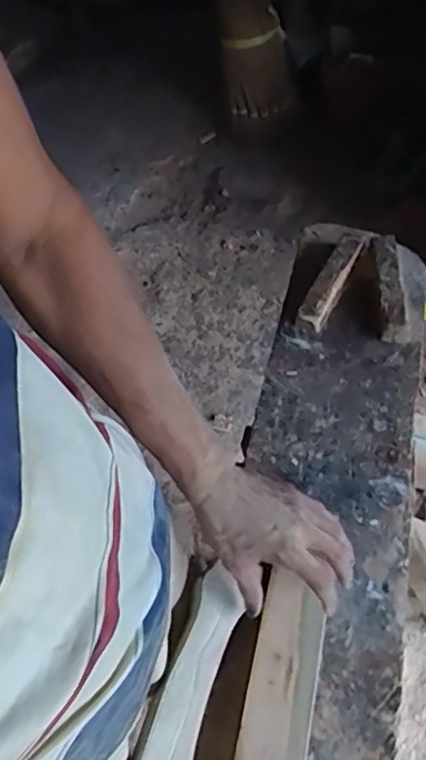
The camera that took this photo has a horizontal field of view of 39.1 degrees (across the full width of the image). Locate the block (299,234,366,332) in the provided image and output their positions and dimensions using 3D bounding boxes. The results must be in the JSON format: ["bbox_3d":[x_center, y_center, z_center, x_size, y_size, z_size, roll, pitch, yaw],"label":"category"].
[{"bbox_3d":[0.188,-0.156,0.943,0.043,0.045,0.196,22,59,18],"label":"block"}]

